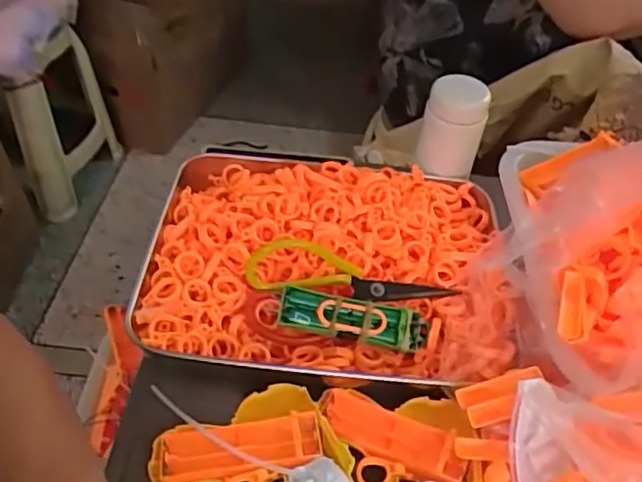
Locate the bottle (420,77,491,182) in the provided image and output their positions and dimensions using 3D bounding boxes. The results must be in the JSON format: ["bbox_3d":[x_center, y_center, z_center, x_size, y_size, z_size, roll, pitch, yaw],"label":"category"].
[{"bbox_3d":[0.128,-0.110,0.617,0.053,0.095,0.058,-5,45,-11],"label":"bottle"}]

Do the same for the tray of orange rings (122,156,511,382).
[{"bbox_3d":[0.008,0.010,0.543,0.307,0.052,0.247,4,44,-3],"label":"tray of orange rings"}]

